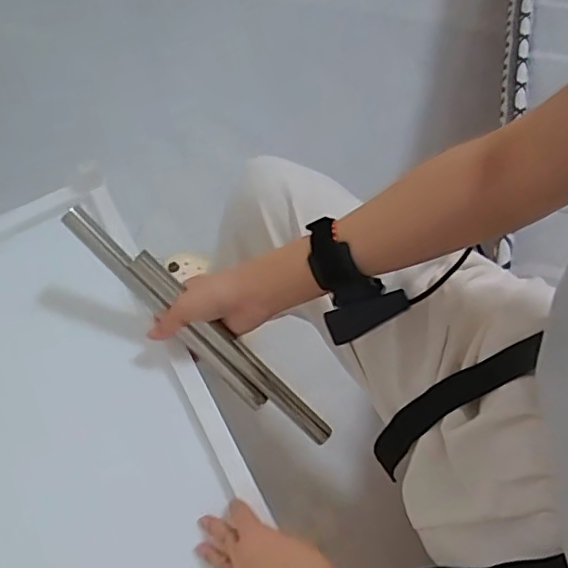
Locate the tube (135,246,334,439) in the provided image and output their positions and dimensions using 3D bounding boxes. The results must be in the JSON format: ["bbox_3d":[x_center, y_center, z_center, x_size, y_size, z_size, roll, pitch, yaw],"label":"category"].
[{"bbox_3d":[-0.046,0.064,0.559,0.252,0.012,0.021,45,69,-11],"label":"tube"}]

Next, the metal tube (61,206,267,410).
[{"bbox_3d":[-0.108,0.026,0.548,0.250,0.019,0.019,47,69,-11],"label":"metal tube"}]

